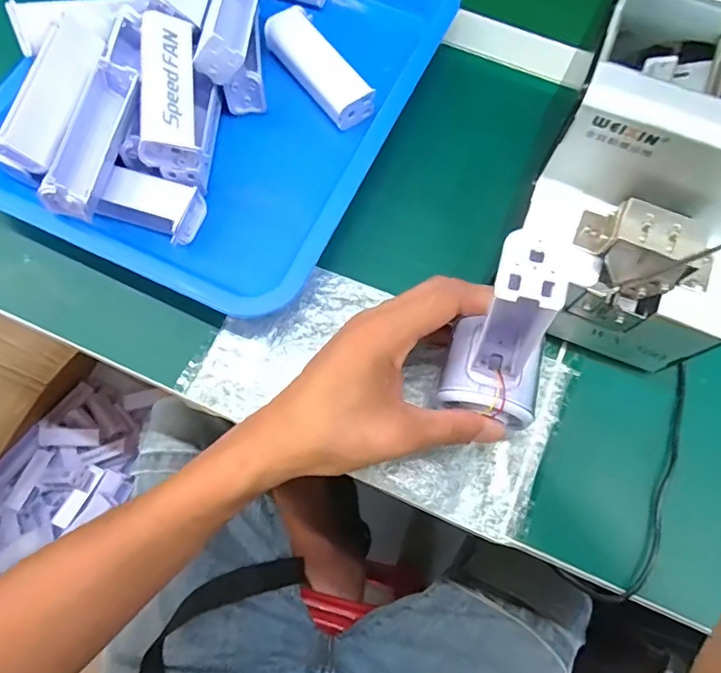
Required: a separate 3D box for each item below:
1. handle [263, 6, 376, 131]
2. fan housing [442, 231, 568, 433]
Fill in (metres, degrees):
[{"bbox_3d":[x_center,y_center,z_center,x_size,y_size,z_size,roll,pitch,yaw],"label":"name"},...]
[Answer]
[{"bbox_3d":[-0.033,-0.205,0.401,0.035,0.019,0.103,-34,75,-12],"label":"handle"},{"bbox_3d":[0.070,0.002,0.259,0.056,0.123,0.045,5,66,7],"label":"fan housing"}]

